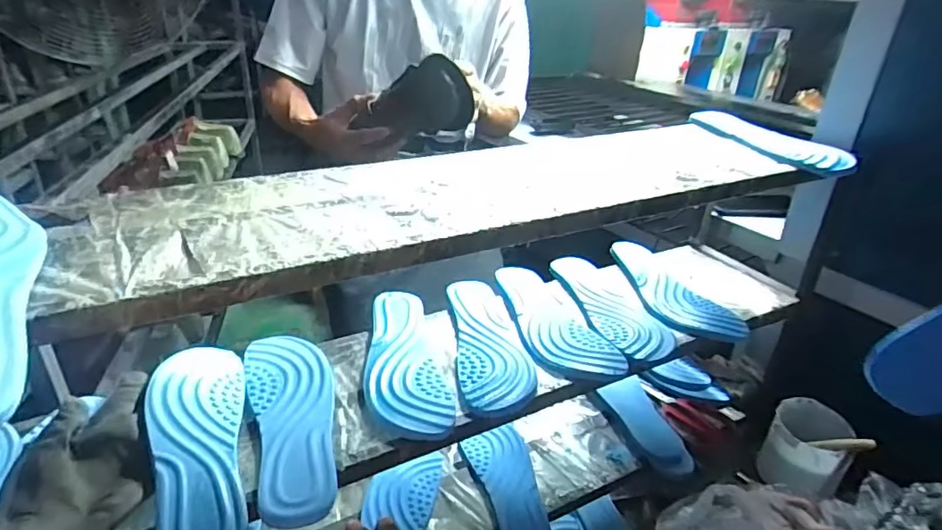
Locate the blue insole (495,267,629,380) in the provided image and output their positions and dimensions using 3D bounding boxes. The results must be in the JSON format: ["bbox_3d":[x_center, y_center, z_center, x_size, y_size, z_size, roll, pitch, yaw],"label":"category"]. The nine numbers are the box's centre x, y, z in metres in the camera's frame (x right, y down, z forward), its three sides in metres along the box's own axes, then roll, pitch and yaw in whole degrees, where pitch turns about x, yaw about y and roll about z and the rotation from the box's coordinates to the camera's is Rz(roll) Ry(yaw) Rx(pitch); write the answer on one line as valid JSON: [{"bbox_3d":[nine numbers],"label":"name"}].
[{"bbox_3d":[0.108,0.067,0.698,0.097,0.013,0.238,-5,30,-15],"label":"blue insole"}]

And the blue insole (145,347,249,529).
[{"bbox_3d":[-0.241,0.153,0.481,0.077,0.029,0.242,-8,30,-19],"label":"blue insole"}]

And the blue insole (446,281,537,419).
[{"bbox_3d":[0.022,0.087,0.645,0.084,0.010,0.246,0,29,-6],"label":"blue insole"}]

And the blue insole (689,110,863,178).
[{"bbox_3d":[0.372,-0.164,0.707,0.063,0.018,0.251,-6,30,-16],"label":"blue insole"}]

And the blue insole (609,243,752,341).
[{"bbox_3d":[0.274,0.034,0.774,0.085,0.019,0.248,-5,29,-14],"label":"blue insole"}]

